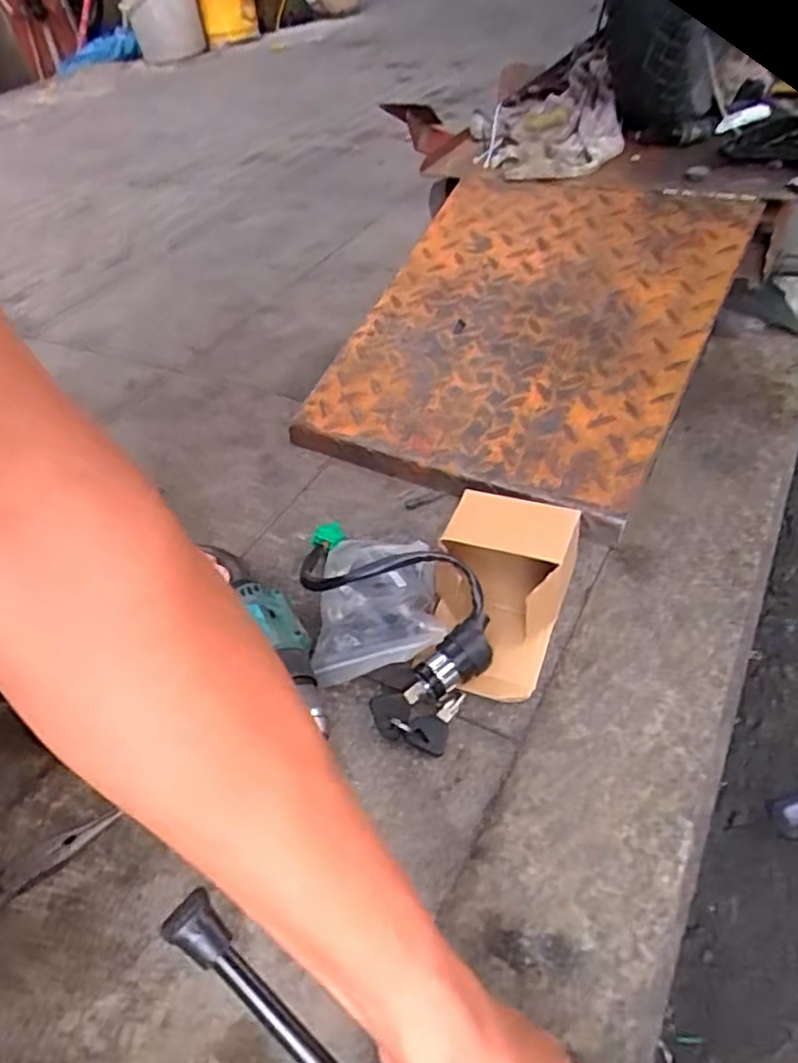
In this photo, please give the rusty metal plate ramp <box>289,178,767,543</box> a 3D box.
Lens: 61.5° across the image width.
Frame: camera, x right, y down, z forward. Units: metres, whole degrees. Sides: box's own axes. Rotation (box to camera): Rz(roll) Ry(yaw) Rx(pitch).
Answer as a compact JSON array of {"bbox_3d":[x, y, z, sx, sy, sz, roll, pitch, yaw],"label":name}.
[{"bbox_3d":[0.135,-0.220,0.722,0.355,0.031,0.425,21,68,25],"label":"rusty metal plate ramp"}]

